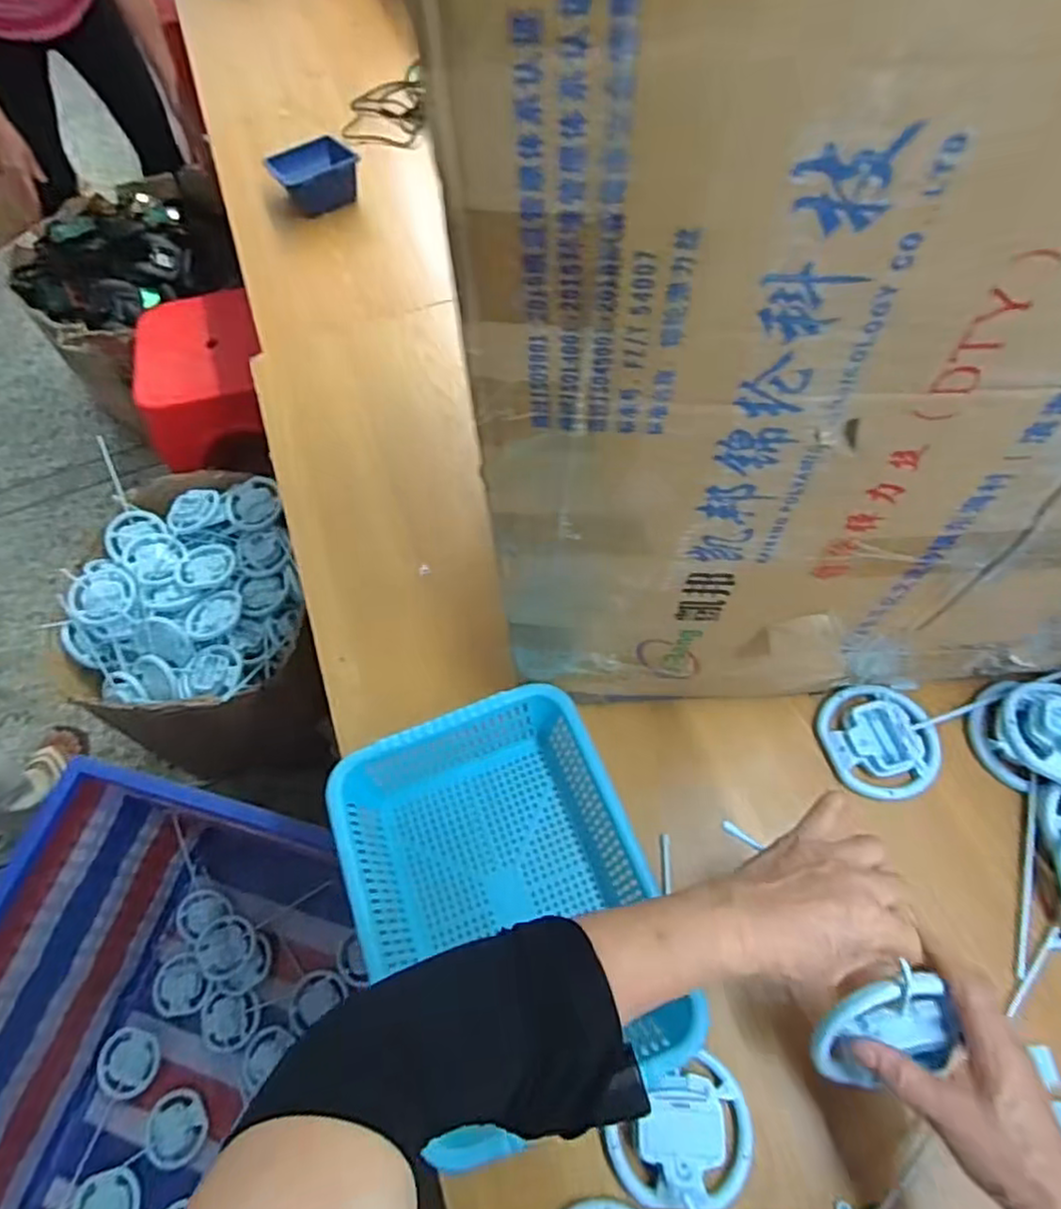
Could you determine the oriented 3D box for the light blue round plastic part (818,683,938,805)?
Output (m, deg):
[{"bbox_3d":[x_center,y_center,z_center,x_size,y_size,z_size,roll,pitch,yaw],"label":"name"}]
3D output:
[{"bbox_3d":[0.316,0.121,0.604,0.092,0.023,0.104,-18,63,-6],"label":"light blue round plastic part"}]

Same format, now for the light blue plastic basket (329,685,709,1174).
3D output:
[{"bbox_3d":[-0.020,0.233,0.542,0.212,0.087,0.283,-19,63,-7],"label":"light blue plastic basket"}]

